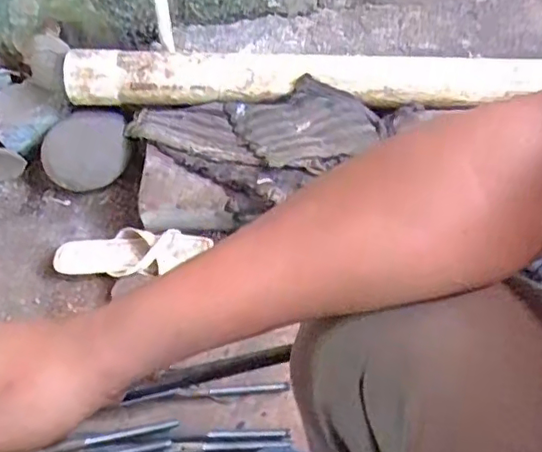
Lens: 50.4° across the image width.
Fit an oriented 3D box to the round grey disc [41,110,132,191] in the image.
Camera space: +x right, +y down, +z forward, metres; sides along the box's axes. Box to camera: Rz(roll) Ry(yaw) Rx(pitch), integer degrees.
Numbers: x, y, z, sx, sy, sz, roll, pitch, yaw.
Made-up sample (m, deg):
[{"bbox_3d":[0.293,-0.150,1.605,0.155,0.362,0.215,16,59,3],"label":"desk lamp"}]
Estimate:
[{"bbox_3d":[-0.329,-0.139,1.025,0.152,0.015,0.155,0,69,1],"label":"round grey disc"}]

